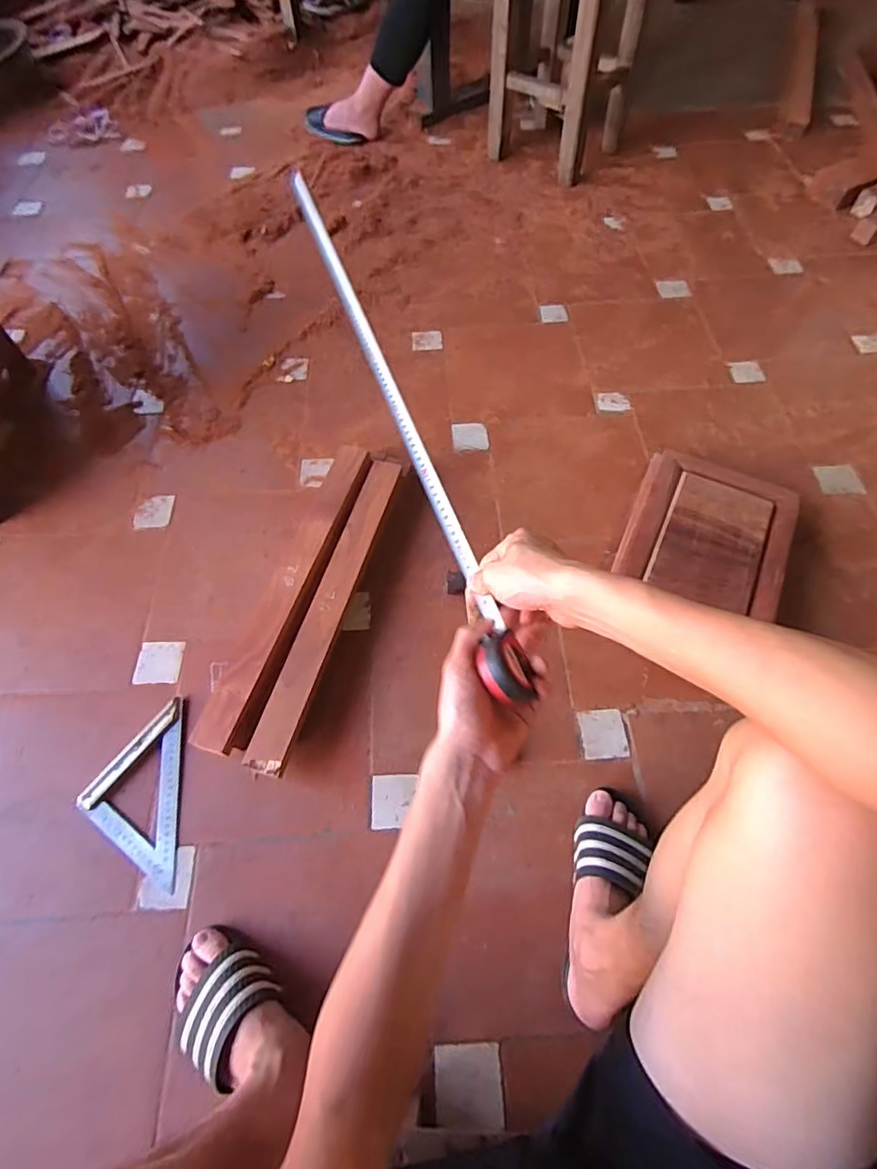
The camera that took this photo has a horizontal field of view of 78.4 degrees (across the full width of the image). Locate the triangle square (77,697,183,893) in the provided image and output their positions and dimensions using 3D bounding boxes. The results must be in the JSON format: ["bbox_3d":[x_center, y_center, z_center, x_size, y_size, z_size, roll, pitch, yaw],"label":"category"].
[{"bbox_3d":[-0.419,0.287,0.738,0.122,0.014,0.239,-10,61,-5],"label":"triangle square"}]

